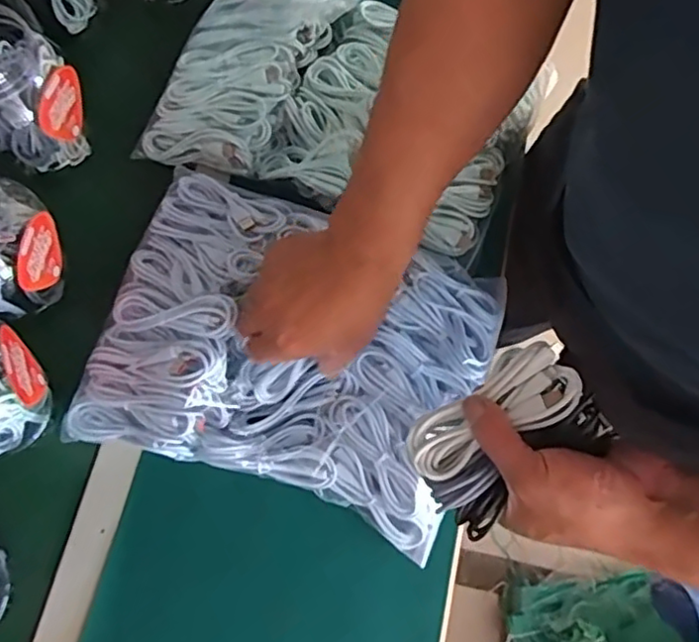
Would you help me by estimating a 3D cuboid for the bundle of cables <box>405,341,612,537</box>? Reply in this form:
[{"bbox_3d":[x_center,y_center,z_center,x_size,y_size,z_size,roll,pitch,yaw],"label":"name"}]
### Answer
[{"bbox_3d":[0.099,0.072,0.404,0.114,0.040,0.079,-35,76,-11],"label":"bundle of cables"}]

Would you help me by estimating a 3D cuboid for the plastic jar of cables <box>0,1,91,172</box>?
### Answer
[{"bbox_3d":[-0.320,-0.214,0.604,0.110,0.119,0.118,-43,77,-12],"label":"plastic jar of cables"}]

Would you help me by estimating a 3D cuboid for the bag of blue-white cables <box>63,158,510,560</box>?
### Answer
[{"bbox_3d":[-0.050,0.019,0.565,0.334,0.062,0.260,18,73,5],"label":"bag of blue-white cables"}]

